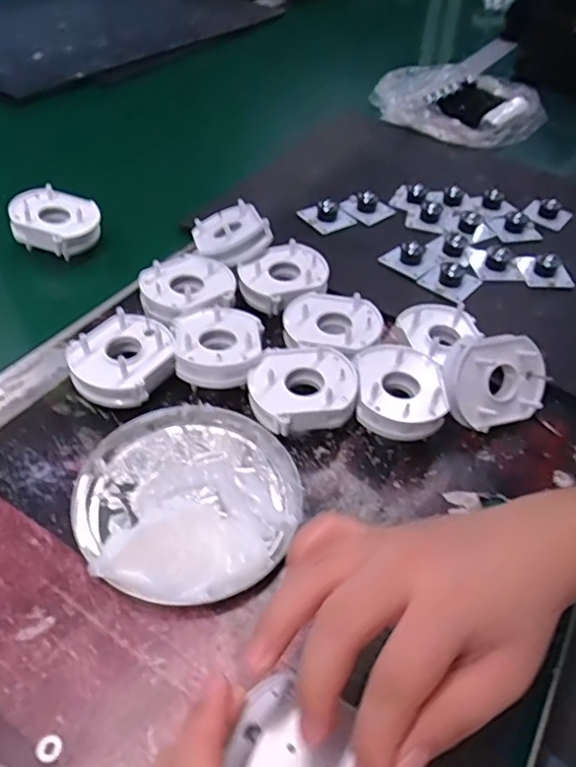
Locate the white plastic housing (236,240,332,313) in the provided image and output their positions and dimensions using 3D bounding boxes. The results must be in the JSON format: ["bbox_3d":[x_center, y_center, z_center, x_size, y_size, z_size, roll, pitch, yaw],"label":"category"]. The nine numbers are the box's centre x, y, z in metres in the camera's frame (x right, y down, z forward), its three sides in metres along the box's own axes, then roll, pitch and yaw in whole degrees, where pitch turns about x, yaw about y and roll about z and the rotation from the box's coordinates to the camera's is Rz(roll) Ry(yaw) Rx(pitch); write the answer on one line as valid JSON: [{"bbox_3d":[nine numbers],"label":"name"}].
[{"bbox_3d":[-0.005,-0.086,0.459,0.066,0.024,0.060,-25,54,-26],"label":"white plastic housing"}]

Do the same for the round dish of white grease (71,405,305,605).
[{"bbox_3d":[-0.058,0.062,0.336,0.126,0.028,0.125,3,47,-4],"label":"round dish of white grease"}]

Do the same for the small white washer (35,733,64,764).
[{"bbox_3d":[-0.106,0.162,0.254,0.011,0.004,0.011,3,47,-4],"label":"small white washer"}]

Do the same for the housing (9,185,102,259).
[{"bbox_3d":[-0.199,-0.140,0.495,0.070,0.030,0.061,11,47,4],"label":"housing"}]

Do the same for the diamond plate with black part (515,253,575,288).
[{"bbox_3d":[0.233,-0.105,0.517,0.043,0.019,0.033,-1,47,-8],"label":"diamond plate with black part"}]

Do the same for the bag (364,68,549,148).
[{"bbox_3d":[0.244,-0.383,0.771,0.217,0.037,0.171,-28,56,-29],"label":"bag"}]

